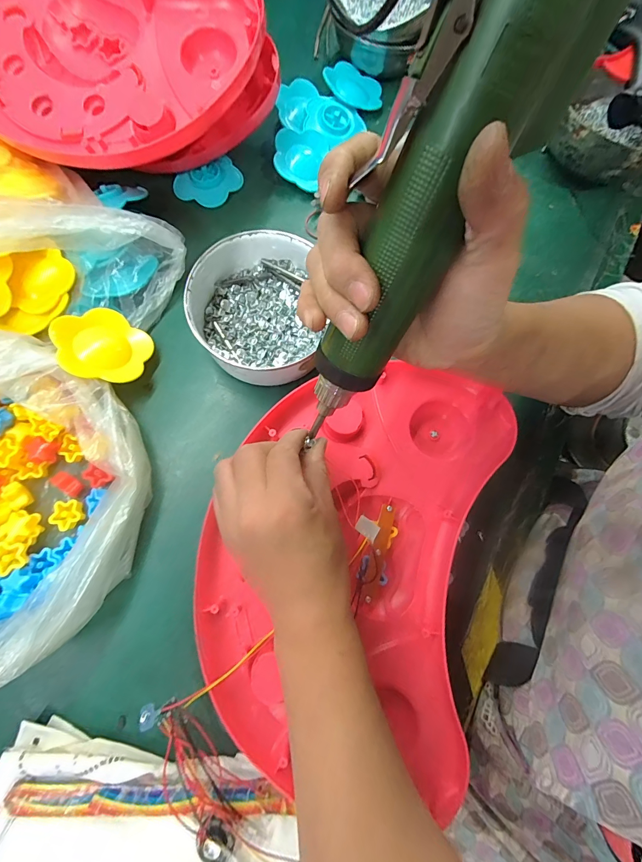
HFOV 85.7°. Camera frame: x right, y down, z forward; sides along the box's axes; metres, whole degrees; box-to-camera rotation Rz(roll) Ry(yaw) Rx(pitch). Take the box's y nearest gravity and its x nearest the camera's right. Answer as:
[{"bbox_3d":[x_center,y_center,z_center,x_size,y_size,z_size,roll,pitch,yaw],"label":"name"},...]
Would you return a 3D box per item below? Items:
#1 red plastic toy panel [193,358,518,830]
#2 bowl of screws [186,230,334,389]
[{"bbox_3d":[0.025,0.086,0.291,0.219,0.036,0.322,16,75,3],"label":"red plastic toy panel"},{"bbox_3d":[-0.063,-0.121,0.342,0.125,0.056,0.139,-21,76,-7],"label":"bowl of screws"}]

